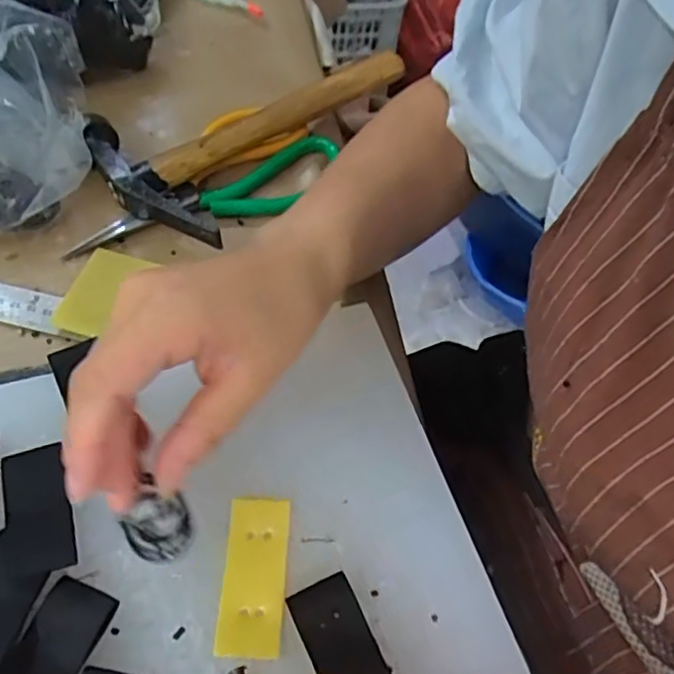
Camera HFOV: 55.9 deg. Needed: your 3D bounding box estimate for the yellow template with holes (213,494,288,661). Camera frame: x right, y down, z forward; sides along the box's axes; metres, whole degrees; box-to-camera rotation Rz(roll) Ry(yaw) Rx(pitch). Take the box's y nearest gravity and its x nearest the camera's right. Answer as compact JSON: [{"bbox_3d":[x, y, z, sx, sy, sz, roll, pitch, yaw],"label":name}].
[{"bbox_3d":[-0.034,0.097,0.261,0.025,0.004,0.061,3,56,-2],"label":"yellow template with holes"}]

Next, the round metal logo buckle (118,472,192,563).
[{"bbox_3d":[-0.070,0.075,0.251,0.026,0.005,0.026,2,83,-18],"label":"round metal logo buckle"}]

